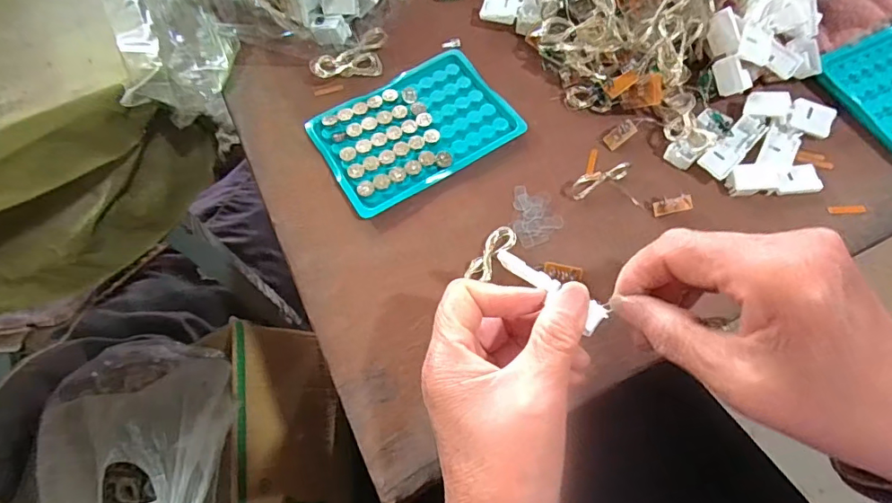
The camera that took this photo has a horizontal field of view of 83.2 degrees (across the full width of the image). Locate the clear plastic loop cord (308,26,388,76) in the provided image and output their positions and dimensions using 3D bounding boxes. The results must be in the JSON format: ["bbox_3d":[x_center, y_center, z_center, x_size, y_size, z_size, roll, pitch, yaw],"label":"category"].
[{"bbox_3d":[-0.073,-0.150,0.388,0.061,0.021,0.030,-18,66,-5],"label":"clear plastic loop cord"}]

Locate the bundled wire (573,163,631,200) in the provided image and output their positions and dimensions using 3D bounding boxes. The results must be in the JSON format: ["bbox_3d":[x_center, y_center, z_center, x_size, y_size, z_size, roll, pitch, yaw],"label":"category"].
[{"bbox_3d":[0.101,-0.048,0.329,0.042,0.011,0.011,-26,67,-8],"label":"bundled wire"}]

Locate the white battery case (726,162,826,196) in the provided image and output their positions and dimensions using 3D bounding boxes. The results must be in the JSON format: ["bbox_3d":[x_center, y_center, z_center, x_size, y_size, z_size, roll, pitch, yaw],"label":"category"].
[{"bbox_3d":[0.209,-0.047,0.323,0.056,0.007,0.021,-1,66,3],"label":"white battery case"}]

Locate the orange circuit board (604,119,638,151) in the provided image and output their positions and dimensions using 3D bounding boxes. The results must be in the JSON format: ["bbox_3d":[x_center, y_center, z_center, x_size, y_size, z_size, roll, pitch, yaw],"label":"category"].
[{"bbox_3d":[0.119,-0.080,0.344,0.023,0.004,0.012,-41,67,6],"label":"orange circuit board"}]

